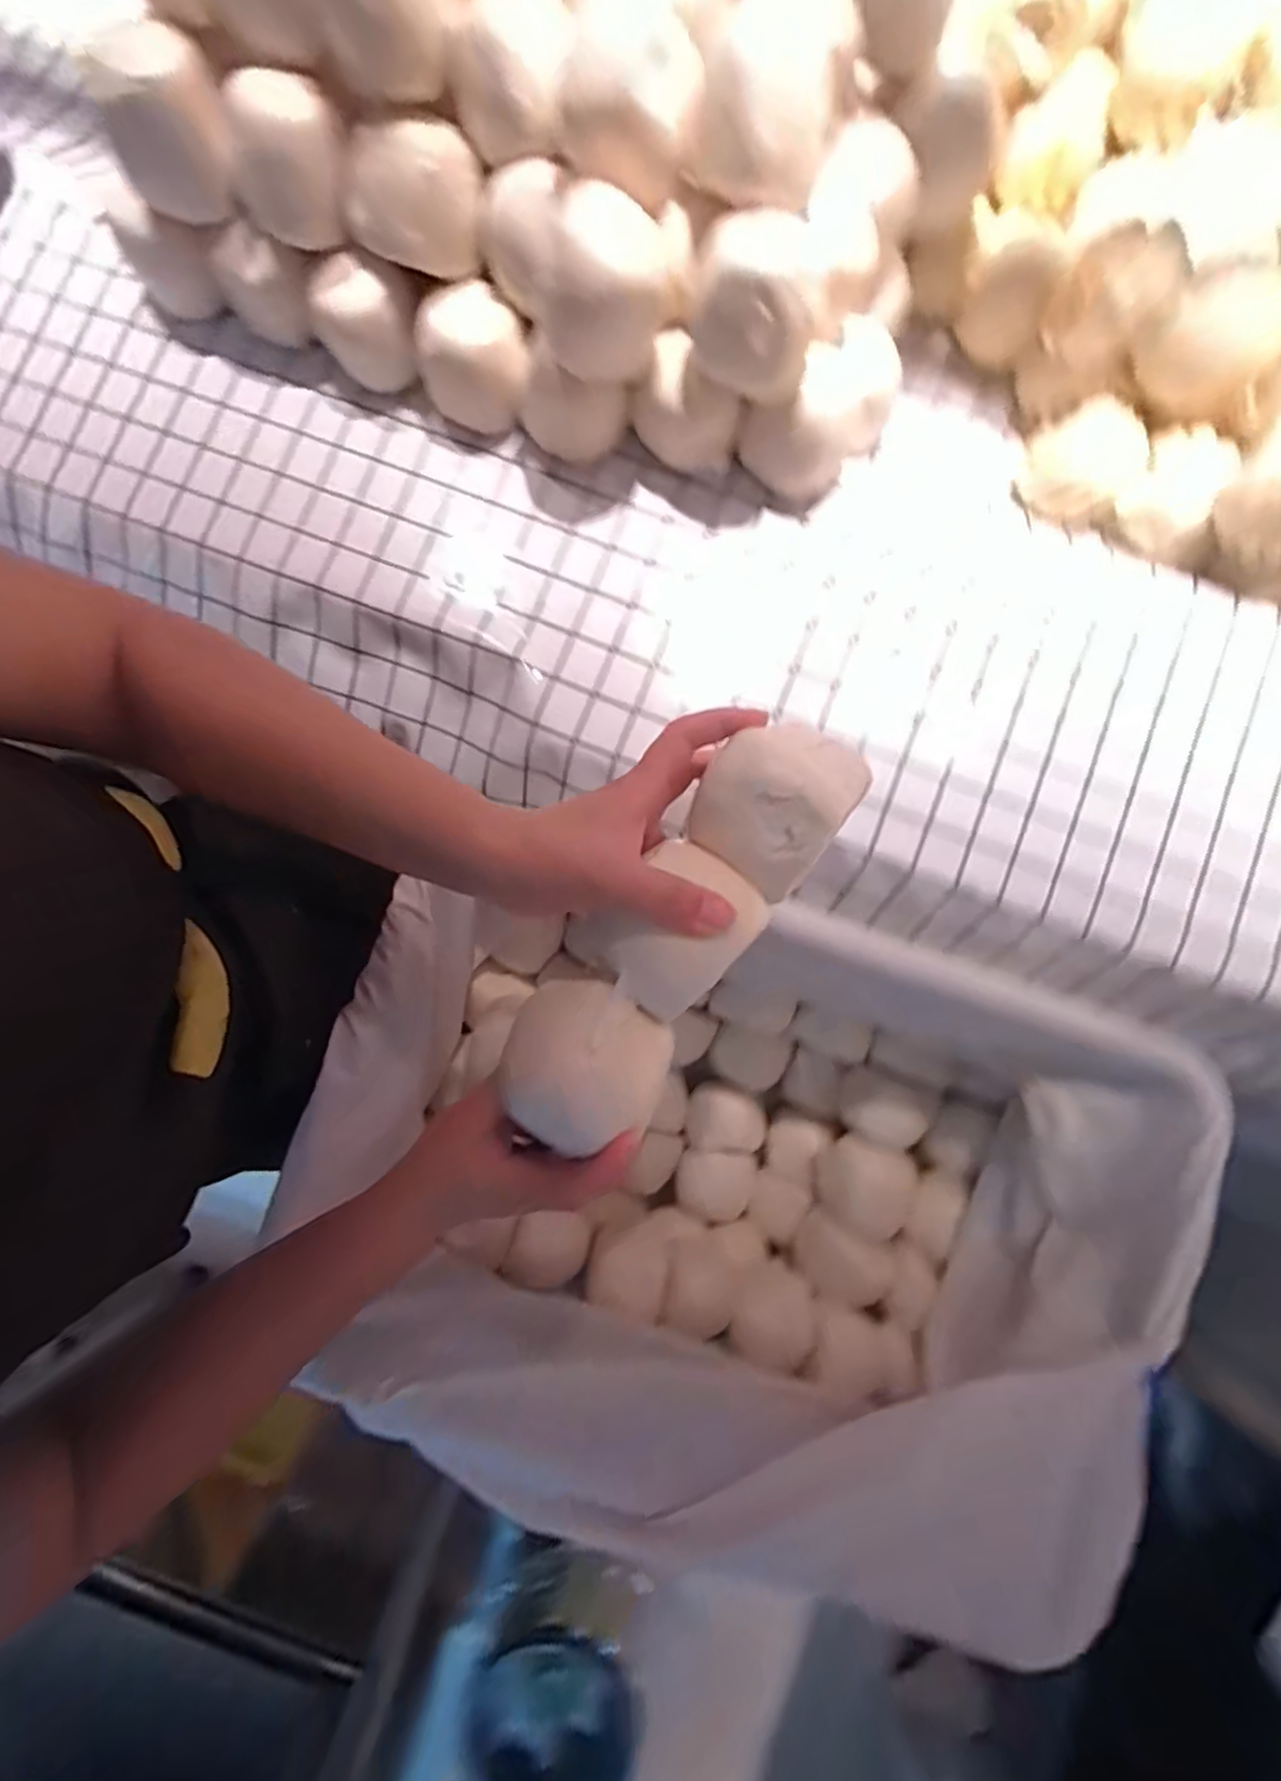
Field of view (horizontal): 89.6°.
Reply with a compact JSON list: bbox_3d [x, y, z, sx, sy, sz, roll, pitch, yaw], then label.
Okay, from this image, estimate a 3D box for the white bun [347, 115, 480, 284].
[{"bbox_3d":[-0.163,-0.495,0.460,0.101,0.058,0.067,-9,84,-1],"label":"white bun"}]

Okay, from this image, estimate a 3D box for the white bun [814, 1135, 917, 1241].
[{"bbox_3d":[0.217,0.286,0.627,0.075,0.050,0.080,0,80,1],"label":"white bun"}]

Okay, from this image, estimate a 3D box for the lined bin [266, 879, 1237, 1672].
[{"bbox_3d":[0.063,0.256,0.568,0.593,0.282,0.373,16,85,2],"label":"lined bin"}]

